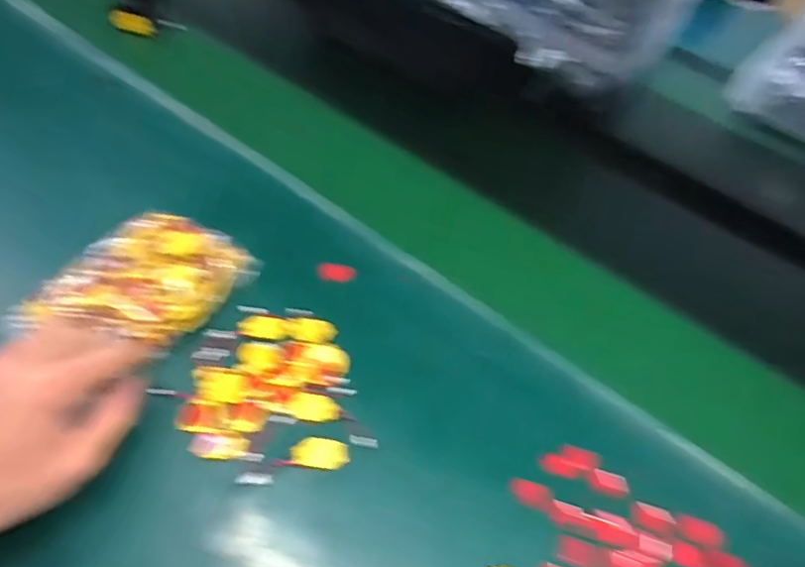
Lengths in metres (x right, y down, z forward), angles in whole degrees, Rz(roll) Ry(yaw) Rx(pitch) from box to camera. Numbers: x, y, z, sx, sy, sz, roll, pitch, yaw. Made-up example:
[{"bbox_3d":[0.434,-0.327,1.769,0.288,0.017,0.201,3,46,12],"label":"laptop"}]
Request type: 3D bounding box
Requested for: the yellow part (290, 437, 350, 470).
[{"bbox_3d":[-0.055,0.113,0.367,0.037,0.004,0.020,11,51,-2],"label":"yellow part"}]

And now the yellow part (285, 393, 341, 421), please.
[{"bbox_3d":[-0.064,0.088,0.393,0.038,0.004,0.020,6,52,-6],"label":"yellow part"}]

